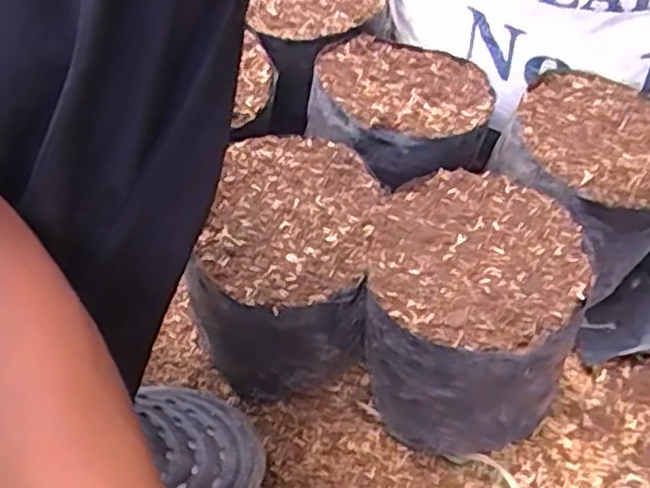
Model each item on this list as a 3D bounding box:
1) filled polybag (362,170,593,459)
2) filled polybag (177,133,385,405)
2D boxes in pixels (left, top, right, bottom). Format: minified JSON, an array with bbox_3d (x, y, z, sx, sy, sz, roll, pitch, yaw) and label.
[{"bbox_3d":[0.104,0.055,0.564,0.146,0.154,0.164,11,51,7],"label":"filled polybag"},{"bbox_3d":[-0.027,0.031,0.592,0.131,0.158,0.165,10,51,6],"label":"filled polybag"}]

